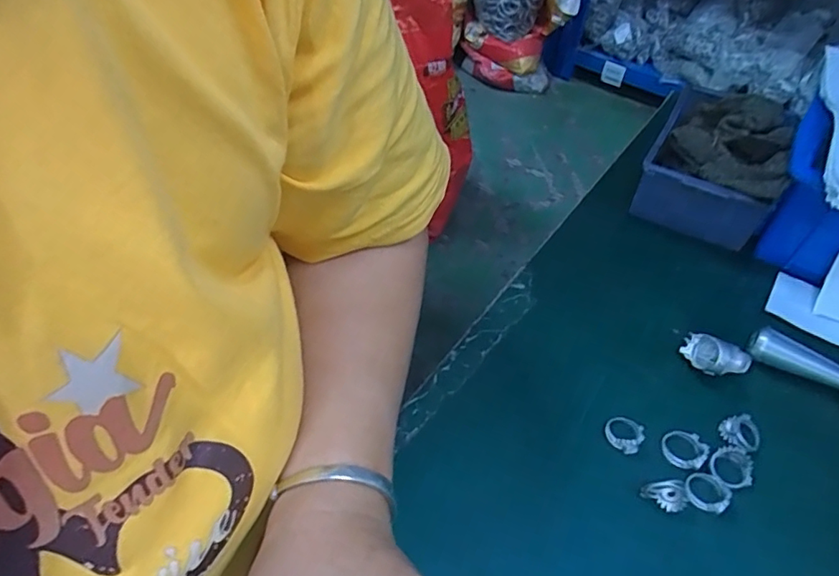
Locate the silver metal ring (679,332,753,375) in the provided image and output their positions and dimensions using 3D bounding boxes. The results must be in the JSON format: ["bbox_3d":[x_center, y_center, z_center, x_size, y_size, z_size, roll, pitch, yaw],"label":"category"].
[{"bbox_3d":[0.190,0.046,0.336,0.041,0.021,0.021,22,53,16],"label":"silver metal ring"}]

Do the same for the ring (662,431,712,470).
[{"bbox_3d":[0.153,0.093,0.304,0.024,0.005,0.021,25,54,18],"label":"ring"}]

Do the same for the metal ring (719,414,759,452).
[{"bbox_3d":[0.190,0.086,0.311,0.022,0.006,0.021,1,50,-1],"label":"metal ring"}]

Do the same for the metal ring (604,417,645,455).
[{"bbox_3d":[0.121,0.085,0.312,0.021,0.008,0.021,1,50,-1],"label":"metal ring"}]

